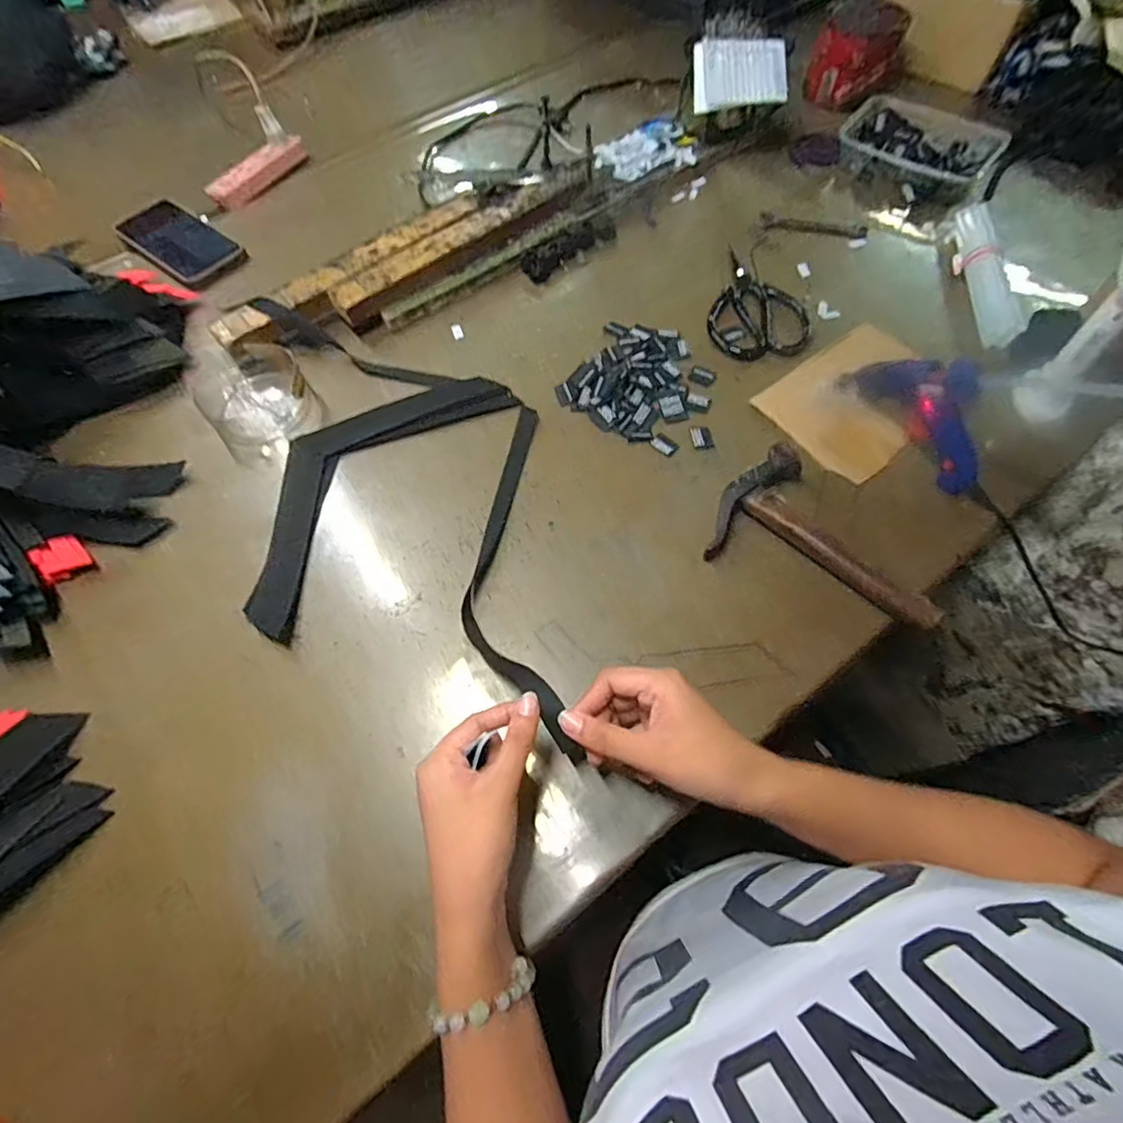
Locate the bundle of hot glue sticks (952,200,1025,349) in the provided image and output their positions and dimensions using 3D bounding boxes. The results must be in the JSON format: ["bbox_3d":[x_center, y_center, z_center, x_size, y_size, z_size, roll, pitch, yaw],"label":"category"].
[{"bbox_3d":[0.446,-0.306,0.606,0.035,0.037,0.207,2,64,4],"label":"bundle of hot glue sticks"}]

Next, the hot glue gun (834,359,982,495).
[{"bbox_3d":[0.313,-0.135,0.491,0.031,0.079,0.146,-29,66,-11],"label":"hot glue gun"}]

